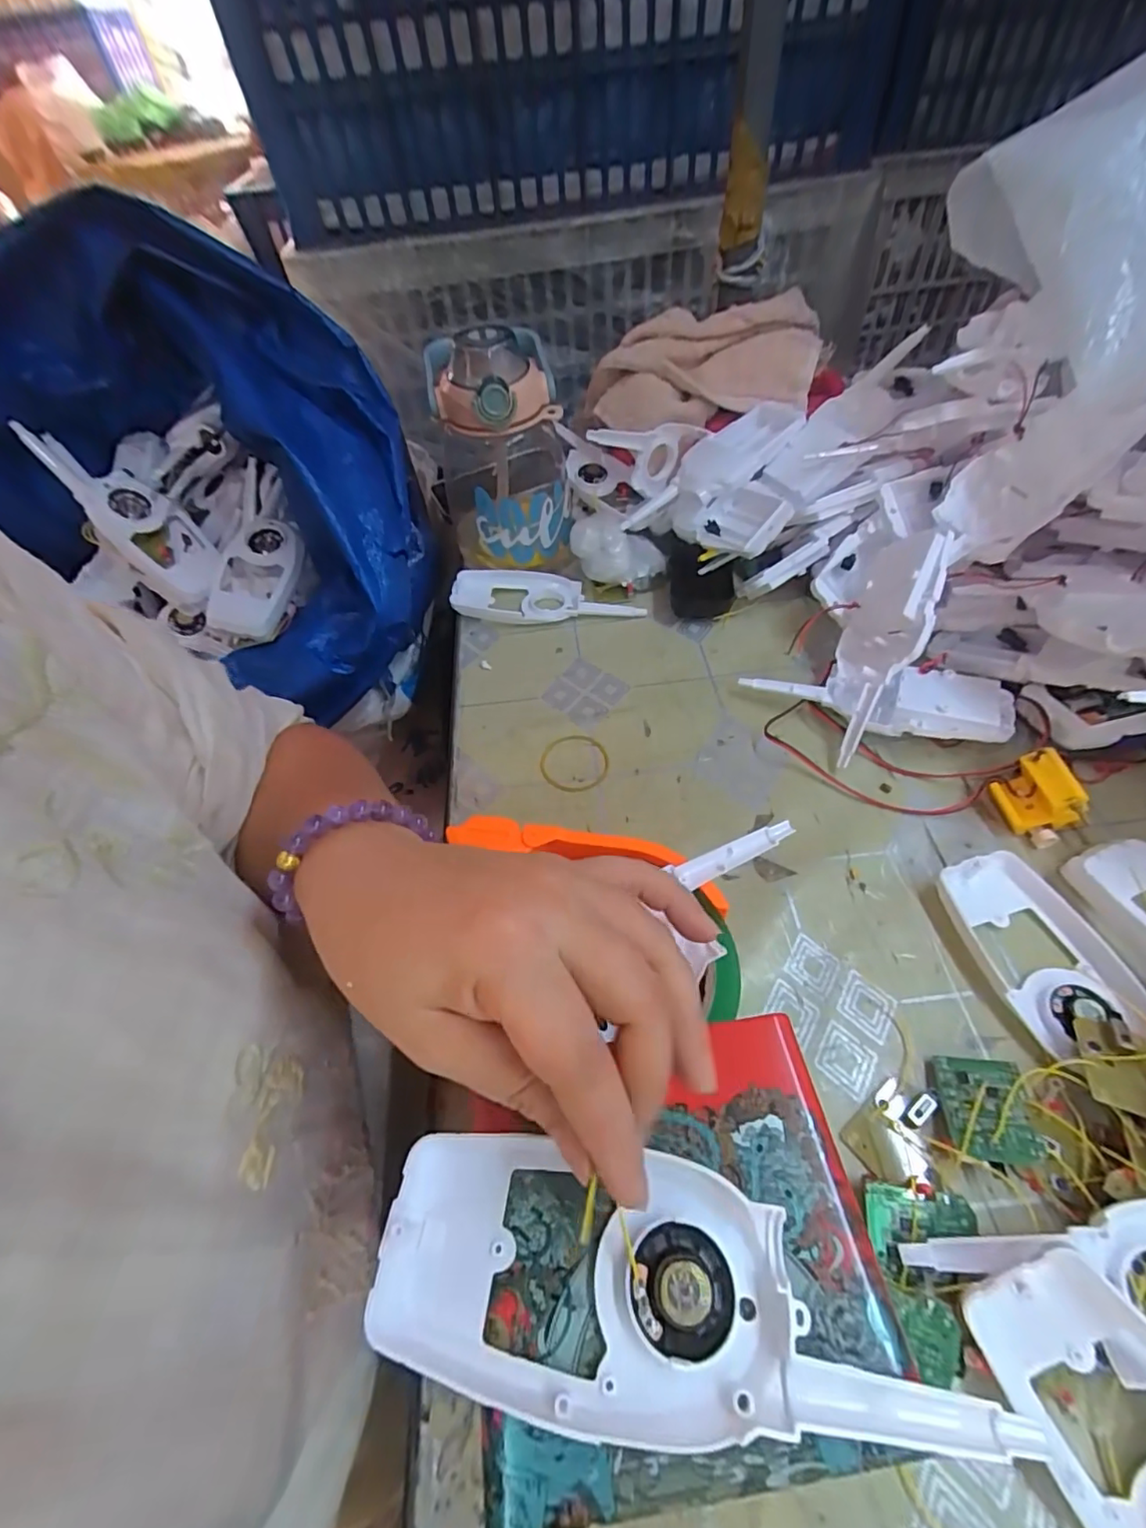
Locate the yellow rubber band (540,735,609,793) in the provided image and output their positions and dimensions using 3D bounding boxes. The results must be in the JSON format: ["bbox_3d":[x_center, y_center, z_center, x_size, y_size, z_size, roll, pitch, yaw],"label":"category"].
[{"bbox_3d":[0.001,-0.002,0.401,0.048,0.004,0.050,0,52,6],"label":"yellow rubber band"}]

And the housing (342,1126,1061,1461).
[{"bbox_3d":[0.027,0.146,0.157,0.161,0.015,0.058,8,54,10],"label":"housing"}]

